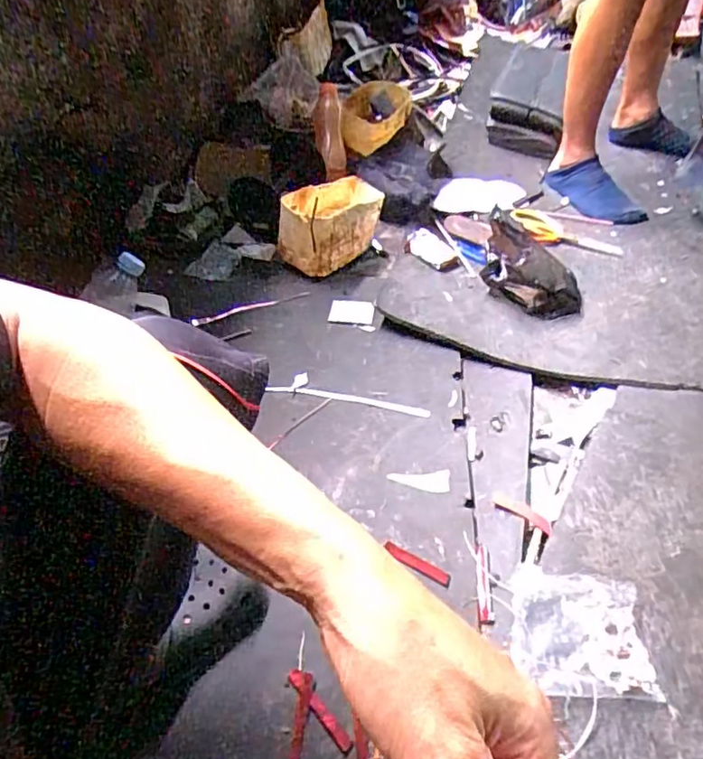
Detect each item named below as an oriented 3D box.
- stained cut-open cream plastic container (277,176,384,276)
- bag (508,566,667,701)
[{"bbox_3d":[-0.033,-0.280,1.034,0.115,0.124,0.192,23,56,21],"label":"stained cut-open cream plastic container"},{"bbox_3d":[0.232,0.254,0.592,0.141,0.037,0.119,-1,51,3],"label":"bag"}]

